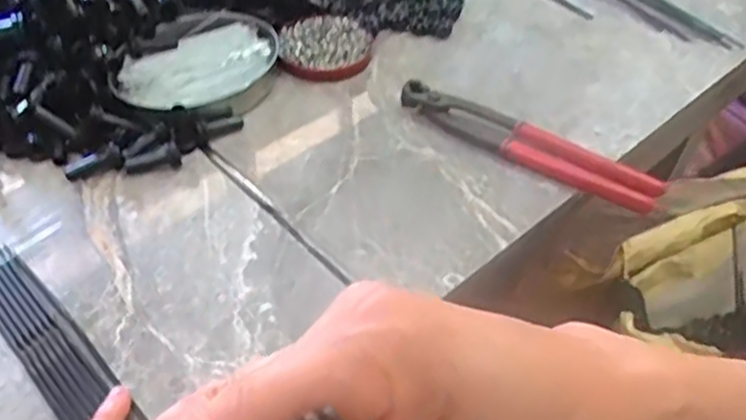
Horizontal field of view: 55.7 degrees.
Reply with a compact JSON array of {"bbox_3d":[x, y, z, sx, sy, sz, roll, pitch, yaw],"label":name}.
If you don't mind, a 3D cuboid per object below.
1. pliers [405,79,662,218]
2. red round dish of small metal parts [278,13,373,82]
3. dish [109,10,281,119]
[{"bbox_3d":[0.113,-0.050,0.525,0.198,0.024,0.037,29,52,21],"label":"pliers"},{"bbox_3d":[-0.040,-0.138,0.595,0.074,0.009,0.077,3,49,-3],"label":"red round dish of small metal parts"},{"bbox_3d":[-0.130,-0.113,0.554,0.096,0.024,0.128,33,53,24],"label":"dish"}]

